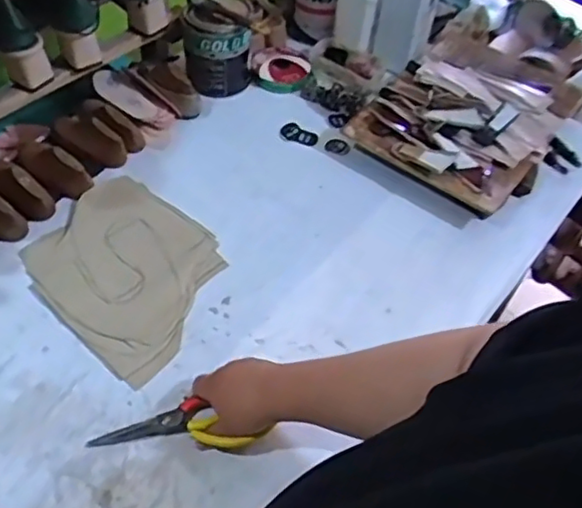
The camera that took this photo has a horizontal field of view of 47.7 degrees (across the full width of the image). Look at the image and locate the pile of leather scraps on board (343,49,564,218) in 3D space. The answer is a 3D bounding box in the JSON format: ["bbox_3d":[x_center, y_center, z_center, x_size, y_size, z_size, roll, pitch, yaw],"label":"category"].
[{"bbox_3d":[0.270,-0.208,1.030,0.260,0.085,0.292,33,56,19],"label":"pile of leather scraps on board"}]

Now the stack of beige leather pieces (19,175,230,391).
[{"bbox_3d":[-0.213,0.016,0.868,0.274,0.013,0.221,37,58,21],"label":"stack of beige leather pieces"}]

